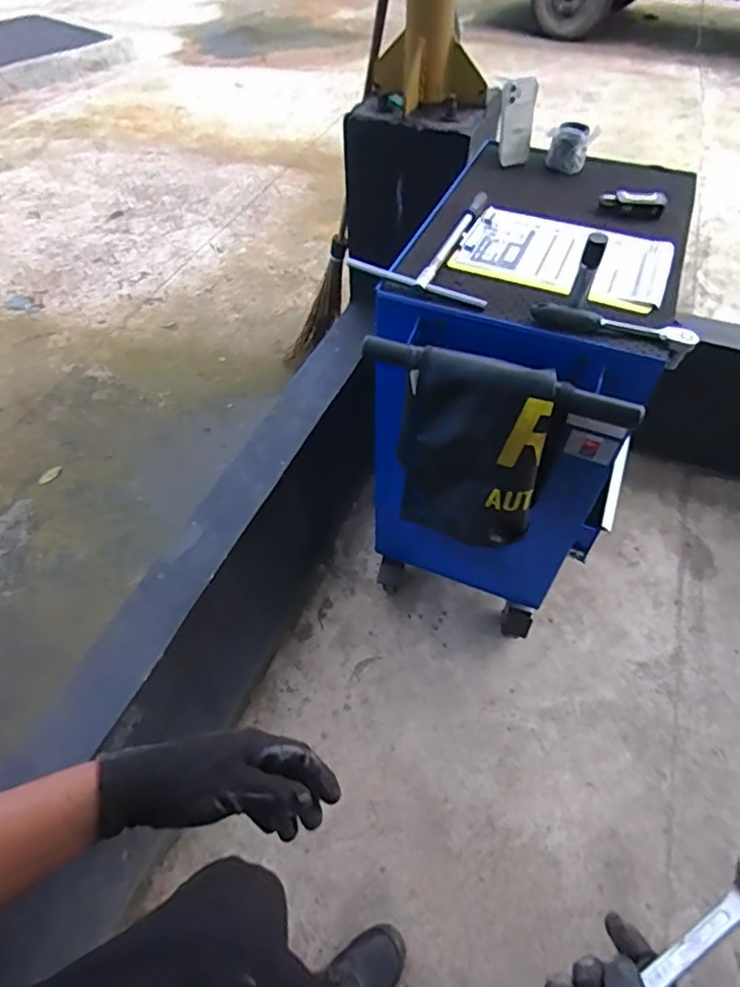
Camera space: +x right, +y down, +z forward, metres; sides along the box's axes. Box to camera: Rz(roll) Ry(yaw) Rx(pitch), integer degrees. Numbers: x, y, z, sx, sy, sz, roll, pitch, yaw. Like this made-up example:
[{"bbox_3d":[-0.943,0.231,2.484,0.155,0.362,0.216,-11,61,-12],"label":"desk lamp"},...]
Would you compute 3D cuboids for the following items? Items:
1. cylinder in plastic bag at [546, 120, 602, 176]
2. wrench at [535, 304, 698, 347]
[{"bbox_3d":[0.404,-0.701,1.127,0.087,0.081,0.070,16,54,13],"label":"cylinder in plastic bag"},{"bbox_3d":[0.361,-0.251,0.834,0.234,0.019,0.039,10,53,9],"label":"wrench"}]

